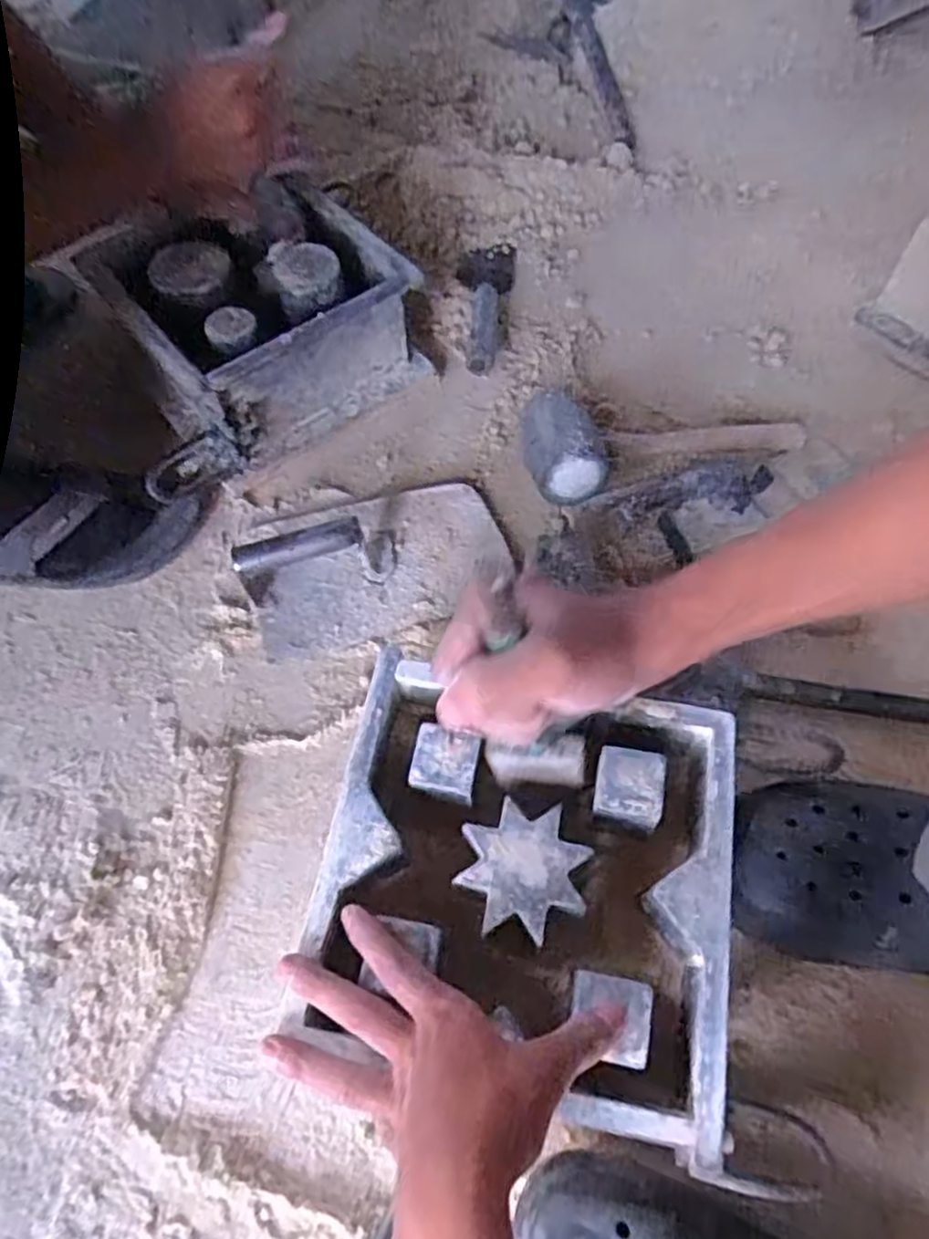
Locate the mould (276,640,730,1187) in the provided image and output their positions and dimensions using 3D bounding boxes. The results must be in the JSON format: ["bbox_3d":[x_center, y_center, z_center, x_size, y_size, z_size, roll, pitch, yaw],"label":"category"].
[{"bbox_3d":[0.035,0.156,0.440,0.225,0.077,0.220,9,64,7],"label":"mould"}]

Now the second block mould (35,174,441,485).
[{"bbox_3d":[-0.186,-0.282,0.700,0.236,0.137,0.207,-37,67,-15],"label":"second block mould"}]

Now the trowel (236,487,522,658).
[{"bbox_3d":[-0.081,-0.067,0.628,0.220,0.073,0.143,-18,64,-7],"label":"trowel"}]

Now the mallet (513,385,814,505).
[{"bbox_3d":[0.190,-0.175,0.714,0.296,0.063,0.124,-7,61,-23],"label":"mallet"}]

